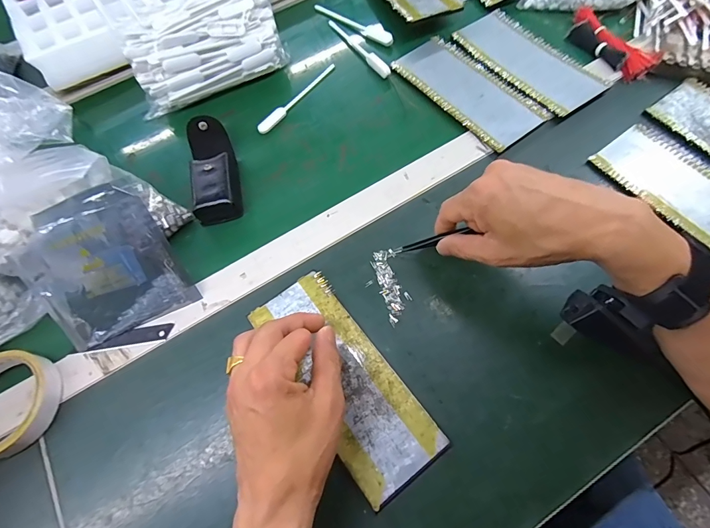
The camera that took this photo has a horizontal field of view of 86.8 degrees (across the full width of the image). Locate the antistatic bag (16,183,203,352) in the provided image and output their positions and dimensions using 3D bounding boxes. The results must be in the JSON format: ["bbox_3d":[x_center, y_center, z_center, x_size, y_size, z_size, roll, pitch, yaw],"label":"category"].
[{"bbox_3d":[-0.237,0.005,0.352,0.124,0.130,0.016,-24,25,-5],"label":"antistatic bag"}]

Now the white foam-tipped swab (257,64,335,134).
[{"bbox_3d":[-0.075,-0.221,0.497,0.016,0.007,0.144,37,73,17],"label":"white foam-tipped swab"}]

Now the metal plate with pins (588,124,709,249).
[{"bbox_3d":[0.359,-0.071,0.393,0.086,0.007,0.199,-35,69,-11],"label":"metal plate with pins"}]

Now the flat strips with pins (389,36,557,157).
[{"bbox_3d":[0.140,-0.225,0.479,0.088,0.008,0.201,-35,69,-11],"label":"flat strips with pins"}]

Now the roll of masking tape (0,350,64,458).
[{"bbox_3d":[-0.322,0.127,0.342,0.091,0.020,0.089,-1,66,3],"label":"roll of masking tape"}]

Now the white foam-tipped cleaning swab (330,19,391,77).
[{"bbox_3d":[0.002,-0.308,0.524,0.013,0.013,0.148,-31,68,-10],"label":"white foam-tipped cleaning swab"}]

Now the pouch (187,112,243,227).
[{"bbox_3d":[-0.165,-0.109,0.433,0.049,0.038,0.122,-14,66,-3],"label":"pouch"}]

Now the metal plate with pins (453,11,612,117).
[{"bbox_3d":[0.224,-0.271,0.491,0.088,0.009,0.200,-33,68,-11],"label":"metal plate with pins"}]

